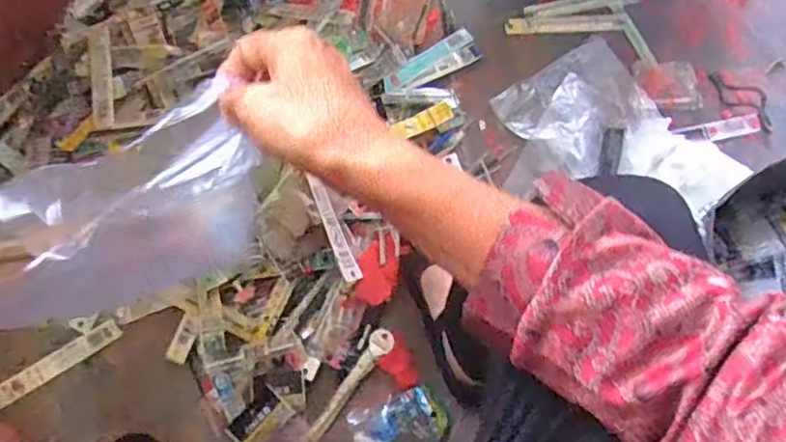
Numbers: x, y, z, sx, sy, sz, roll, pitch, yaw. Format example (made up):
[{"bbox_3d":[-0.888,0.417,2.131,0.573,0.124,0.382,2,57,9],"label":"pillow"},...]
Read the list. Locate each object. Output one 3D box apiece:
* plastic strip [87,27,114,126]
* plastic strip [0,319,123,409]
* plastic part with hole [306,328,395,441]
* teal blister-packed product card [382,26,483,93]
[{"bbox_3d":[-0.375,-0.191,0.788,0.031,0.019,0.151,-12,73,-6],"label":"plastic strip"},{"bbox_3d":[-0.406,0.171,0.725,0.169,0.008,0.027,-30,76,-11],"label":"plastic strip"},{"bbox_3d":[-0.050,0.196,0.730,0.027,0.010,0.154,35,75,9],"label":"plastic part with hole"},{"bbox_3d":[0.053,-0.221,0.857,0.154,0.015,0.054,-29,75,-19],"label":"teal blister-packed product card"}]

